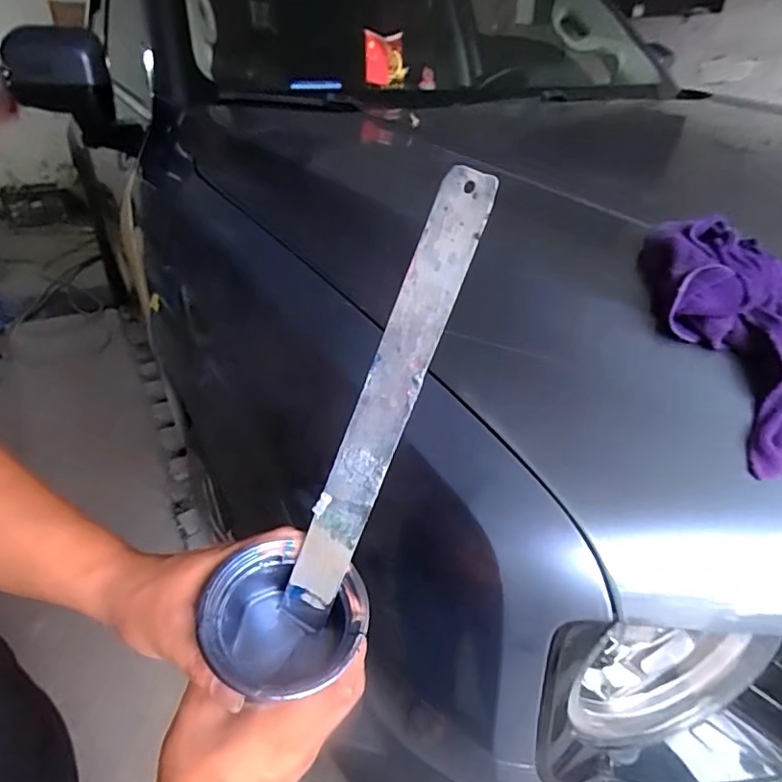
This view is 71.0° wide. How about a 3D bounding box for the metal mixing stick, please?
[{"bbox_3d":[-0.005,0.010,0.324,0.033,0.281,0.005,24,7,18],"label":"metal mixing stick"}]

